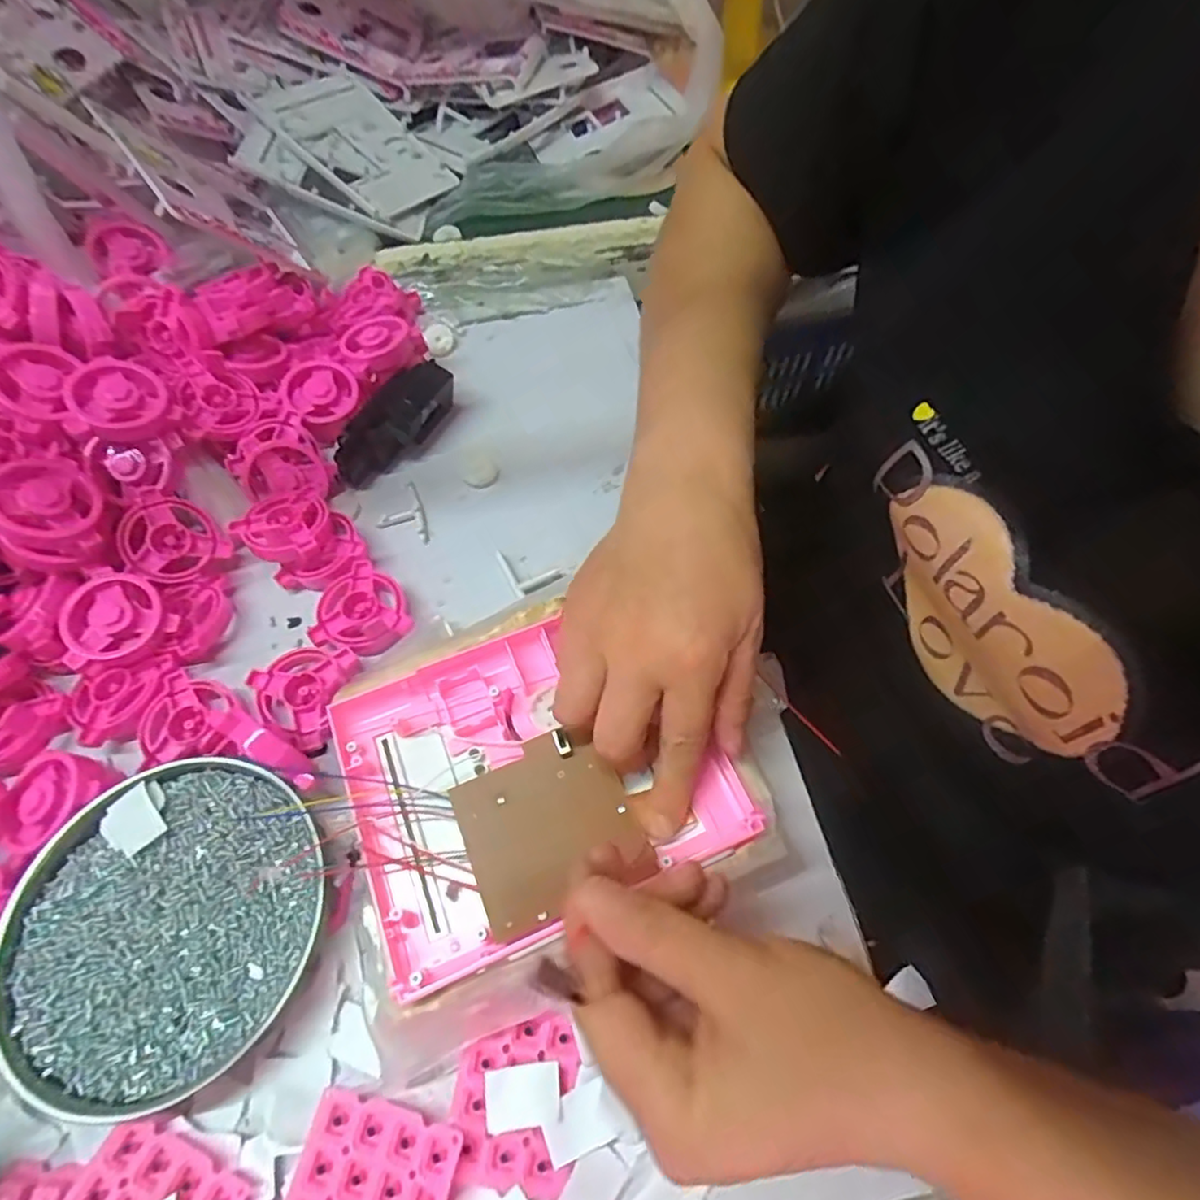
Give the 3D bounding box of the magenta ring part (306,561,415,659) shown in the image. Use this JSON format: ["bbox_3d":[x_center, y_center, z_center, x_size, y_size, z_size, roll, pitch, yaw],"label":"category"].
[{"bbox_3d":[-0.137,0.009,0.369,0.053,0.014,0.056,-31,65,-16],"label":"magenta ring part"}]

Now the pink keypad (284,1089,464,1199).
[{"bbox_3d":[-0.087,0.222,0.245,0.060,0.004,0.049,13,62,7],"label":"pink keypad"}]

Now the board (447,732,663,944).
[{"bbox_3d":[-0.023,0.098,0.285,0.072,0.005,0.069,-21,63,-12],"label":"board"}]

